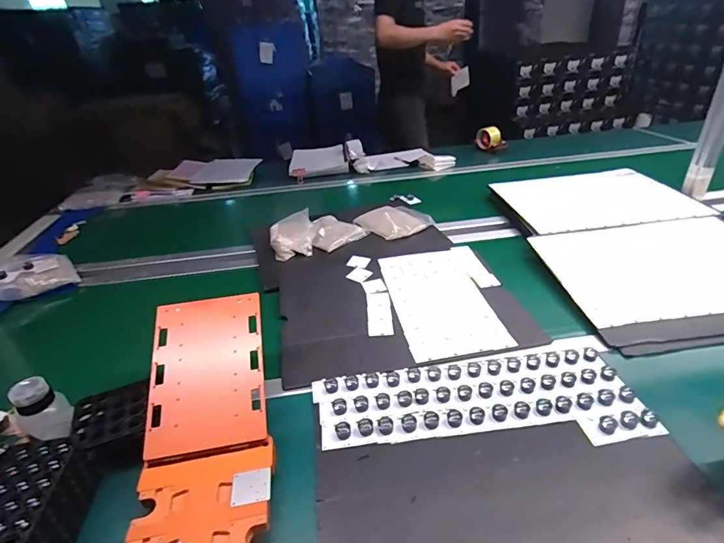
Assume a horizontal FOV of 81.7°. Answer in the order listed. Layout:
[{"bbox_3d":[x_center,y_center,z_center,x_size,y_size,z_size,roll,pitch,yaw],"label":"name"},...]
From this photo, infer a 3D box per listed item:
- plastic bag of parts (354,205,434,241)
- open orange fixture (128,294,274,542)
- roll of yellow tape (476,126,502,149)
[{"bbox_3d":[0.088,-0.142,1.180,0.189,0.025,0.169,-20,35,-23],"label":"plastic bag of parts"},{"bbox_3d":[-0.208,0.226,0.548,0.166,0.060,0.459,-7,47,-8],"label":"open orange fixture"},{"bbox_3d":[0.539,-0.572,1.779,0.056,0.098,0.113,-14,33,-15],"label":"roll of yellow tape"}]

